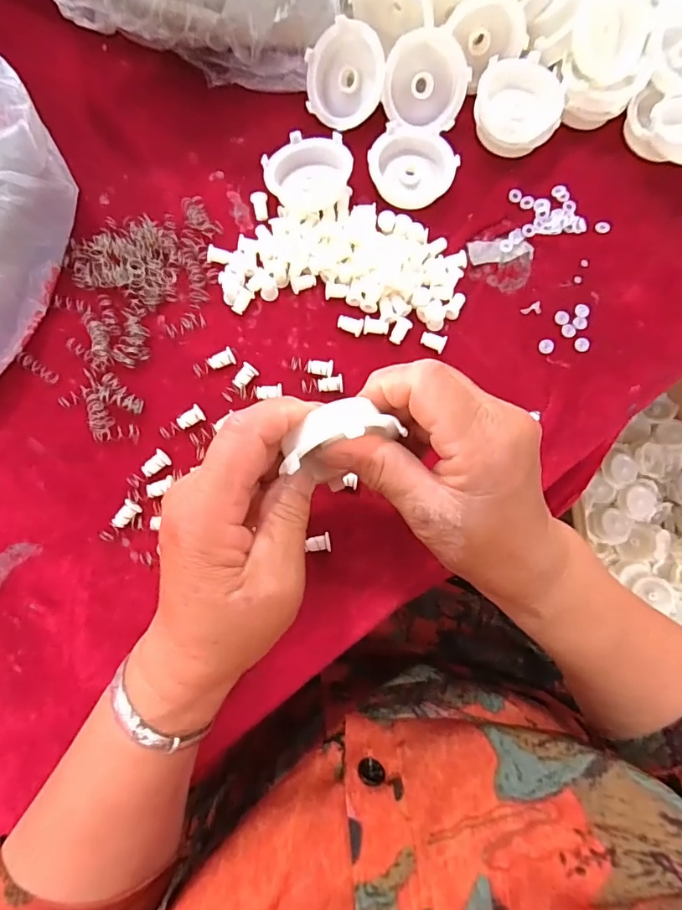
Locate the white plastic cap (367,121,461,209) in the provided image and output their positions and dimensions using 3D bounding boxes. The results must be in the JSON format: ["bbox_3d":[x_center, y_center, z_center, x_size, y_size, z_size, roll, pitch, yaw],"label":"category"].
[{"bbox_3d":[0.050,-0.202,0.332,0.058,0.014,0.050,5,80,-2],"label":"white plastic cap"}]

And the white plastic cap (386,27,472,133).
[{"bbox_3d":[0.059,-0.258,0.332,0.056,0.020,0.056,-2,109,-5],"label":"white plastic cap"}]

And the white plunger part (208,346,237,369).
[{"bbox_3d":[-0.077,-0.062,0.306,0.017,0.007,0.010,-23,82,-6],"label":"white plunger part"}]

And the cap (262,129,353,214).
[{"bbox_3d":[-0.021,-0.193,0.326,0.052,0.017,0.053,0,81,-3],"label":"cap"}]

